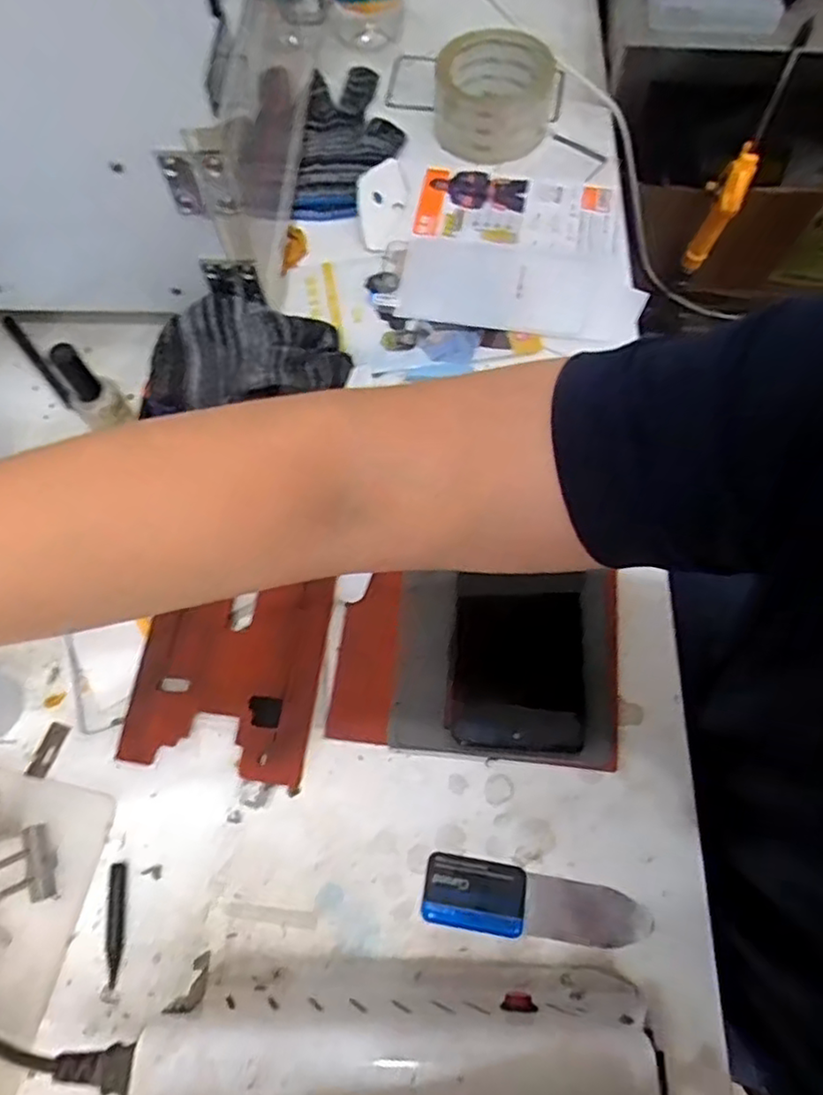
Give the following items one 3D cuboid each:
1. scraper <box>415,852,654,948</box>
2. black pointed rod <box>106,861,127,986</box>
[{"bbox_3d":[0.066,0.194,0.359,0.119,0.004,0.034,9,68,6],"label":"scraper"},{"bbox_3d":[-0.159,0.201,0.357,0.009,0.004,0.058,-7,67,-1],"label":"black pointed rod"}]

